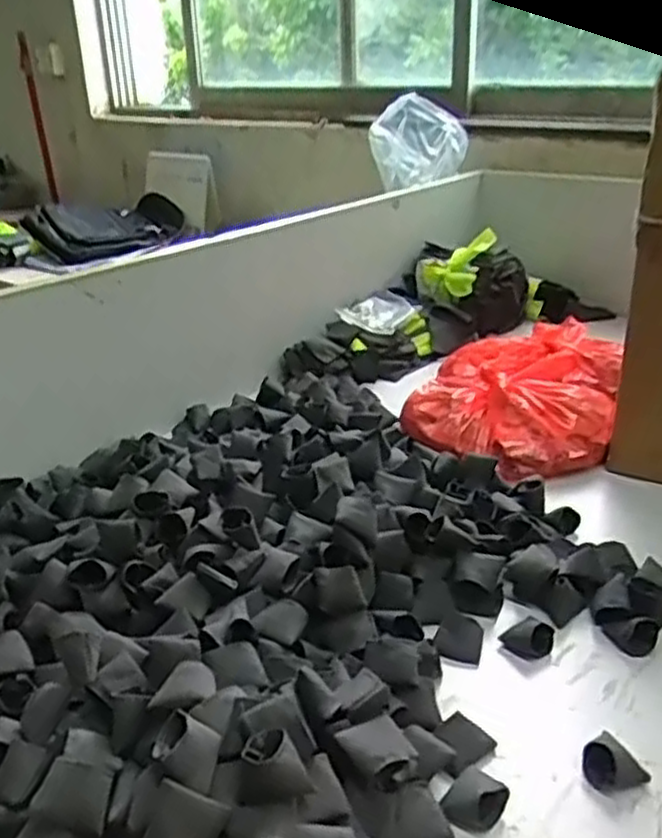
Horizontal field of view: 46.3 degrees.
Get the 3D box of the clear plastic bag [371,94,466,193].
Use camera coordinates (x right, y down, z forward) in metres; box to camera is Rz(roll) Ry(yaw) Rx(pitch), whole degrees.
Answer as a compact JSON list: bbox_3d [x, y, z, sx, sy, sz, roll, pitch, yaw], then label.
[{"bbox_3d":[0.156,-0.495,1.396,0.089,0.169,0.206,-14,28,-24],"label":"clear plastic bag"}]

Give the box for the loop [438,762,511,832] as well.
[{"bbox_3d":[0.098,0.258,0.525,0.040,0.021,0.037,-24,33,-38],"label":"loop"}]

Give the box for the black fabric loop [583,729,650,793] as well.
[{"bbox_3d":[0.199,0.239,0.548,0.043,0.026,0.037,-7,26,-10],"label":"black fabric loop"}]

